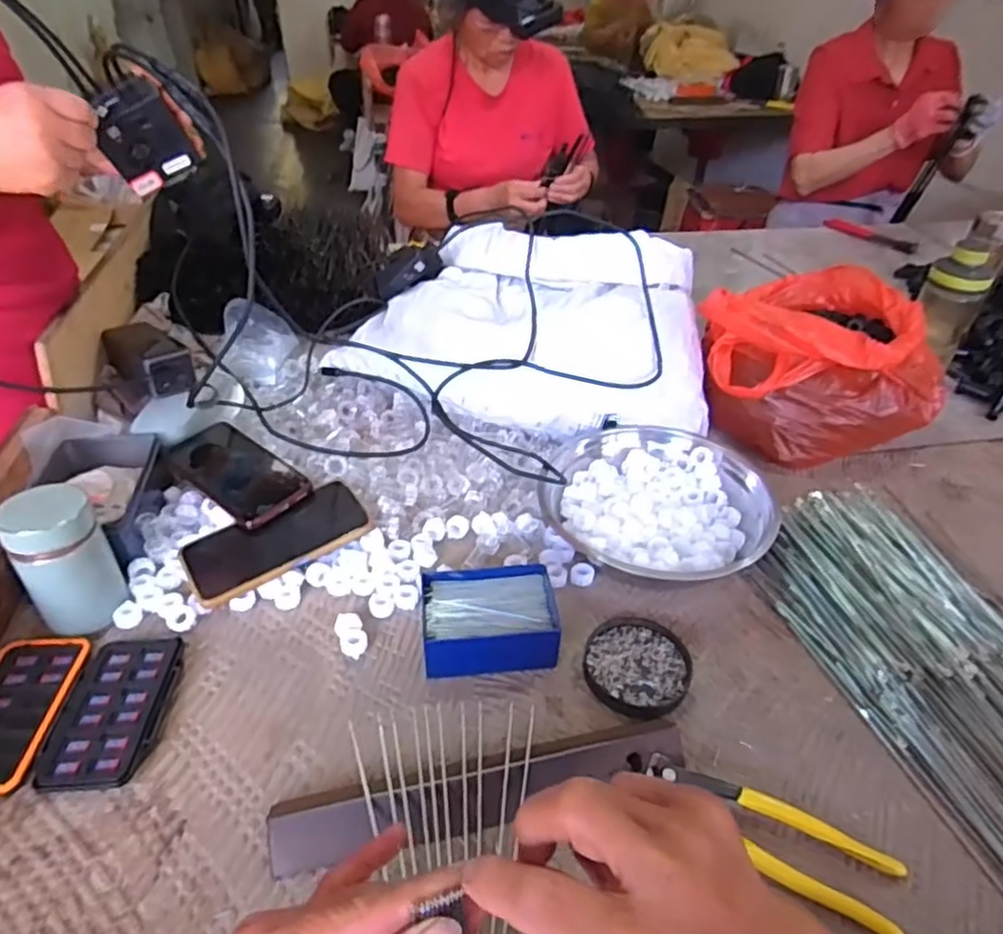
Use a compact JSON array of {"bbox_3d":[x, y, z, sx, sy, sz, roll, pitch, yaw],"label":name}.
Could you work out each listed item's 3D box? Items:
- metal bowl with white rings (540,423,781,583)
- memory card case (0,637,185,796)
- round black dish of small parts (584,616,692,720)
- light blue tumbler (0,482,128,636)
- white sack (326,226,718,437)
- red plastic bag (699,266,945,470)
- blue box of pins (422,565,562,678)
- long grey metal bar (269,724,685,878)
[{"bbox_3d":[0.151,0.030,0.666,0.209,0.075,0.203,2,38,-2],"label":"metal bowl with white rings"},{"bbox_3d":[-0.331,0.180,0.508,0.151,0.011,0.128,-1,38,-5],"label":"memory card case"},{"bbox_3d":[0.113,0.164,0.555,0.084,0.014,0.086,2,38,-2],"label":"round black dish of small parts"},{"bbox_3d":[-0.360,0.075,0.552,0.066,0.106,0.061,-28,47,-34],"label":"light blue tumbler"},{"bbox_3d":[0.027,-0.173,0.813,0.420,0.174,0.252,5,38,5],"label":"white sack"},{"bbox_3d":[0.403,-0.136,0.844,0.273,0.151,0.289,23,42,23],"label":"red plastic bag"},{"bbox_3d":[-0.010,0.129,0.564,0.108,0.036,0.089,-2,38,-7],"label":"blue box of pins"},{"bbox_3d":[-0.006,0.223,0.449,0.281,0.013,0.044,-6,52,-13],"label":"long grey metal bar"}]

